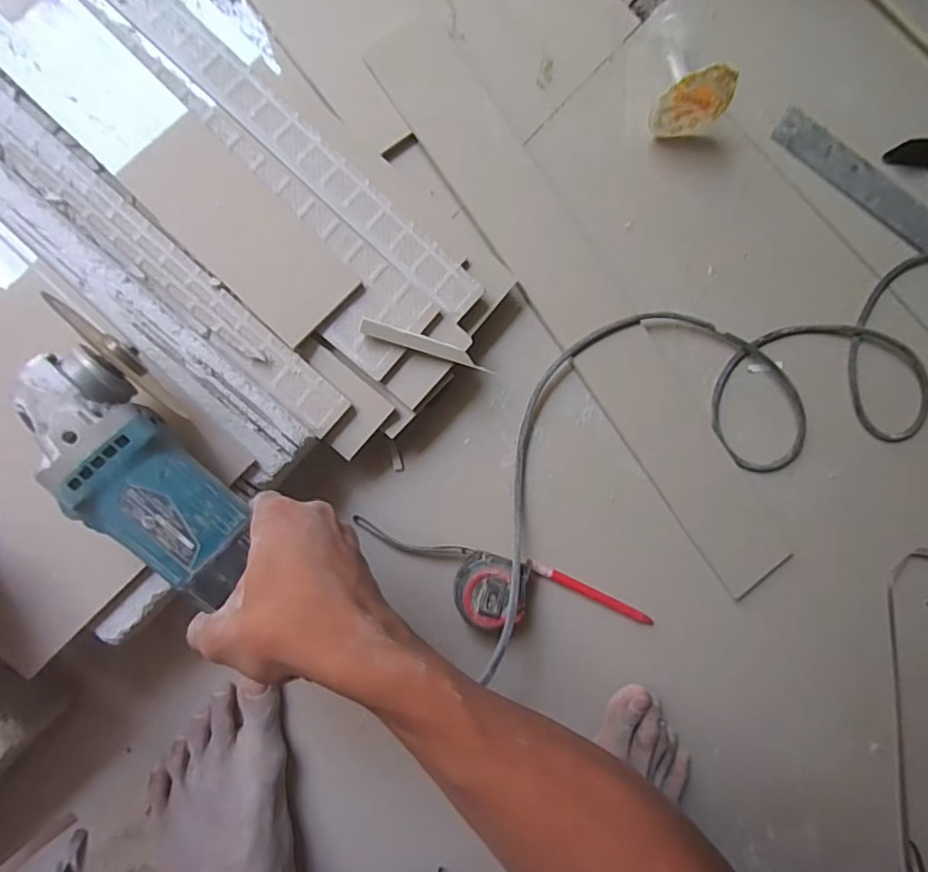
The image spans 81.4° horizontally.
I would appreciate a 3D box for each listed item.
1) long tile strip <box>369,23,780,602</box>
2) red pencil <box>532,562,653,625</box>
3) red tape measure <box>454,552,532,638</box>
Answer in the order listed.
[{"bbox_3d":[0.122,-0.109,0.500,0.084,0.014,0.586,-36,94,-6],"label":"long tile strip"},{"bbox_3d":[0.121,0.147,0.500,0.129,0.009,0.010,27,86,-6],"label":"red pencil"},{"bbox_3d":[0.024,0.134,0.471,0.062,0.038,0.059,15,87,-7],"label":"red tape measure"}]

